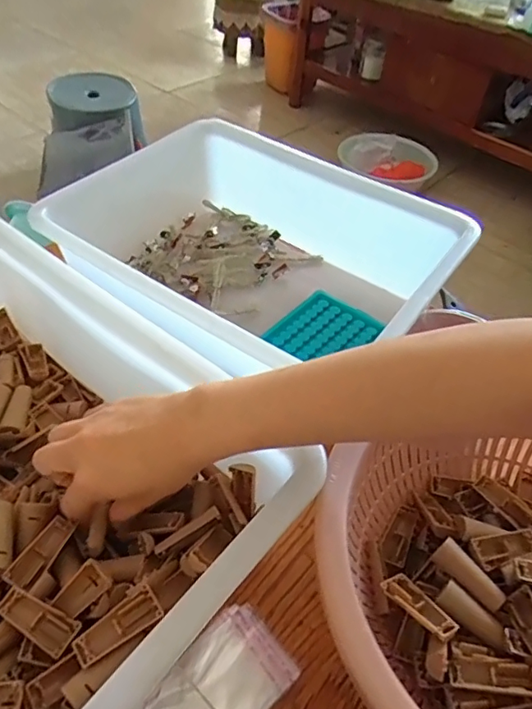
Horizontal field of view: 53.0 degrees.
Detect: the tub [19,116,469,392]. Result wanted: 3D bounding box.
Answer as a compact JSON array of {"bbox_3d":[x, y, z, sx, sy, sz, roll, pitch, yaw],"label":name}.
[{"bbox_3d":[-0.023,-0.107,0.578,0.368,0.118,0.312,35,53,25],"label":"tub"}]

